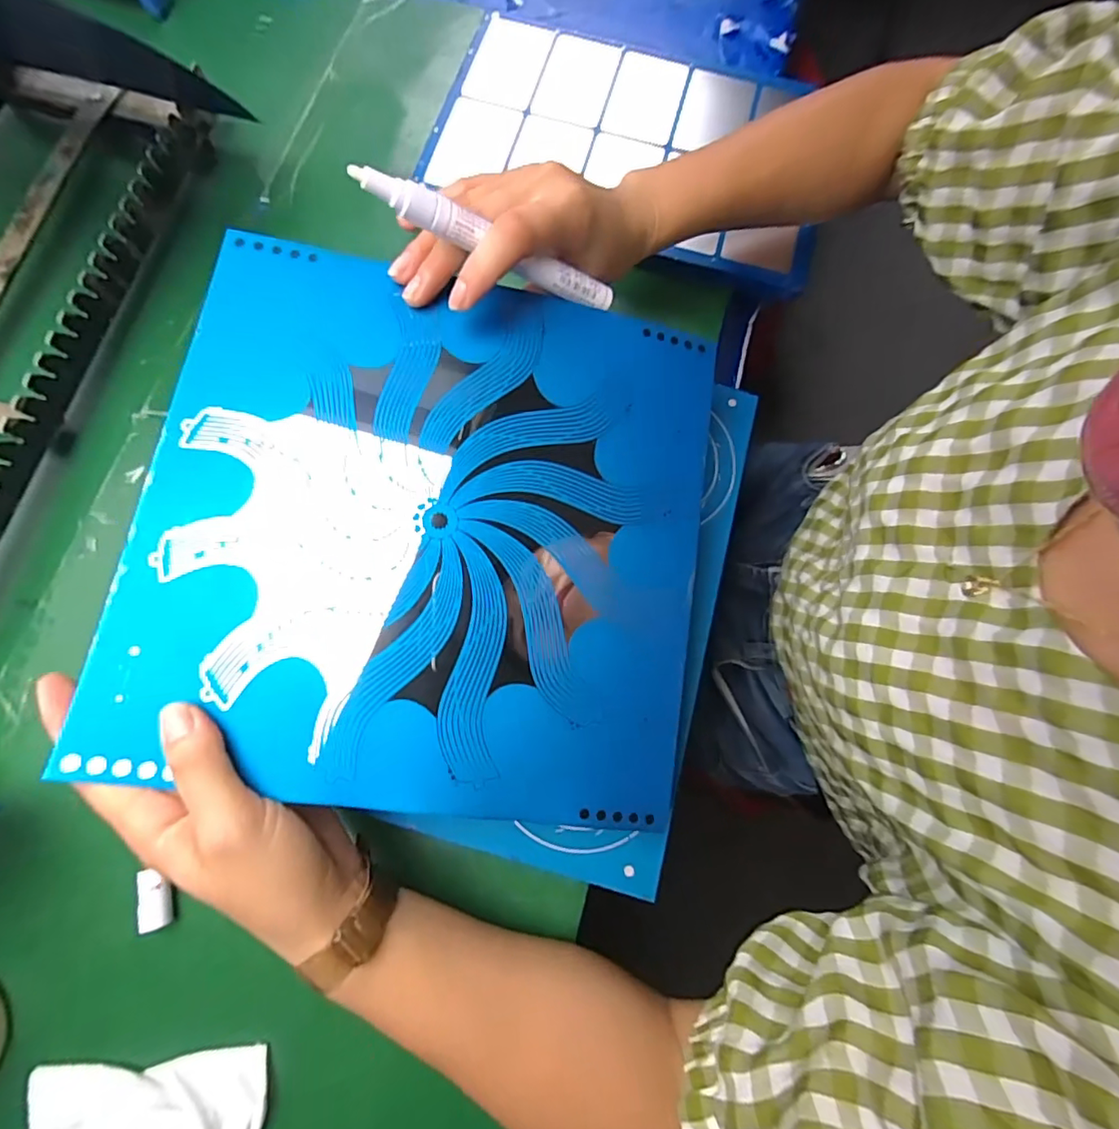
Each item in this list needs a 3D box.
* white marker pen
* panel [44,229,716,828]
[{"bbox_3d":[-0.027,-0.149,0.252,0.132,0.012,0.010,8,73,-36],"label":"white marker pen"},{"bbox_3d":[-0.056,-0.020,0.257,0.256,0.007,0.249,11,79,-8],"label":"panel"}]

